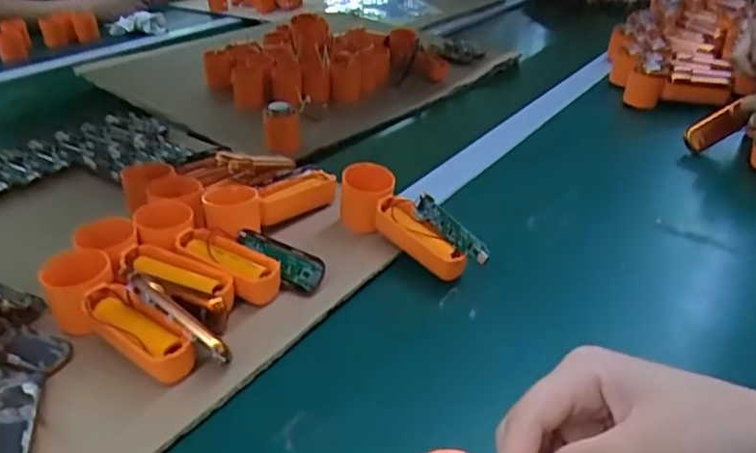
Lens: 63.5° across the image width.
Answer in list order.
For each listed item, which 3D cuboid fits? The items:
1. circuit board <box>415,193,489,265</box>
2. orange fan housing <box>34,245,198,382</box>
[{"bbox_3d":[0.057,0.001,0.474,0.011,0.018,0.077,-23,53,-34],"label":"circuit board"},{"bbox_3d":[-0.167,0.060,0.396,0.120,0.047,0.039,24,38,30],"label":"orange fan housing"}]

